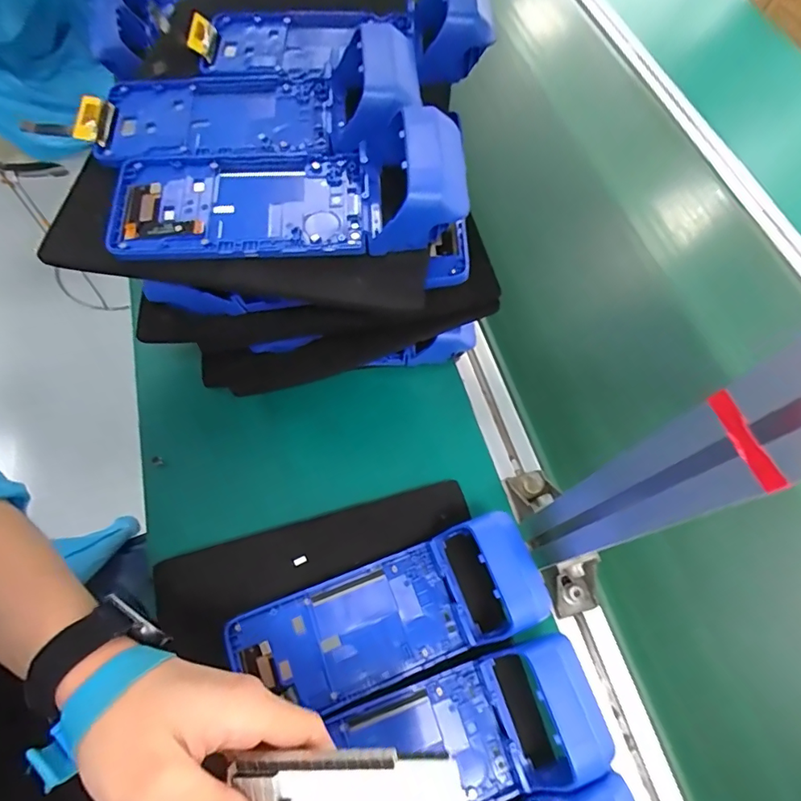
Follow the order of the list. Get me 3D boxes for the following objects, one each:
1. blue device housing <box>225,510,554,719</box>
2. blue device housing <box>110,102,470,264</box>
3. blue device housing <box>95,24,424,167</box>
[{"bbox_3d":[-0.008,0.157,0.345,0.224,0.039,0.082,-18,66,-13],"label":"blue device housing"},{"bbox_3d":[-0.074,-0.140,0.302,0.221,0.057,0.084,-1,63,-5],"label":"blue device housing"},{"bbox_3d":[-0.097,-0.207,0.336,0.216,0.039,0.092,-3,63,9],"label":"blue device housing"}]

